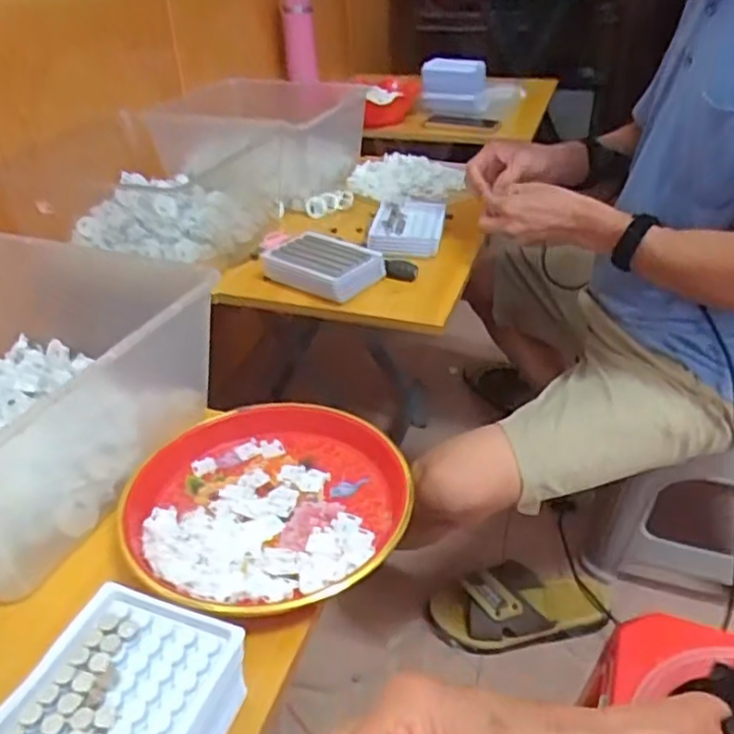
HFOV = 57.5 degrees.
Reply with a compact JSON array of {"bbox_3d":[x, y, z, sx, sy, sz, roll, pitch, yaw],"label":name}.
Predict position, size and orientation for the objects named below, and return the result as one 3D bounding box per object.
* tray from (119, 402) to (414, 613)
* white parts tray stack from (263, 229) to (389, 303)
[{"bbox_3d":[-0.082,0.106,0.537,0.208,0.028,0.213,-1,34,1],"label":"tray"},{"bbox_3d":[-0.053,-0.136,0.871,0.134,0.035,0.100,20,40,28],"label":"white parts tray stack"}]

